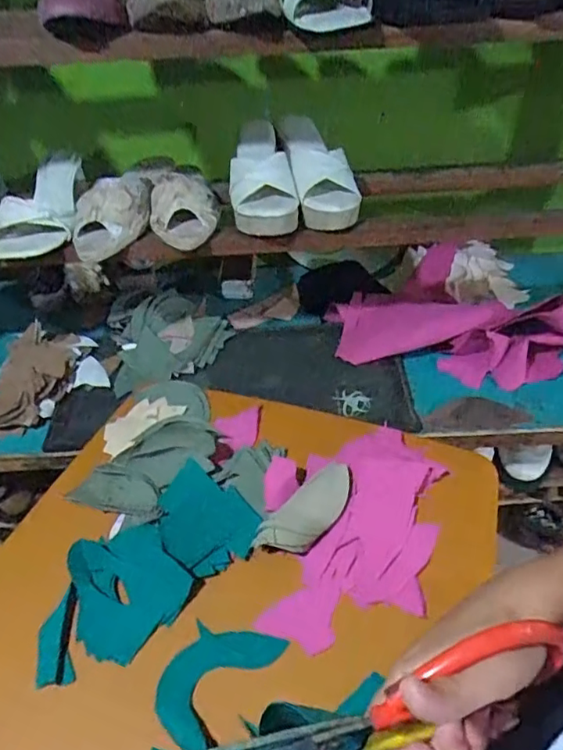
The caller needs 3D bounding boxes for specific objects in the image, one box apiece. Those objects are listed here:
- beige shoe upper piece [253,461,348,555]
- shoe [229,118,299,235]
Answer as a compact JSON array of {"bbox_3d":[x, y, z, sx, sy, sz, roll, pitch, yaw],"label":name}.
[{"bbox_3d":[0.030,0.133,0.569,0.120,0.024,0.044,-35,52,-28],"label":"beige shoe upper piece"},{"bbox_3d":[-0.030,-0.276,0.785,0.083,0.064,0.233,-7,44,-3],"label":"shoe"}]

